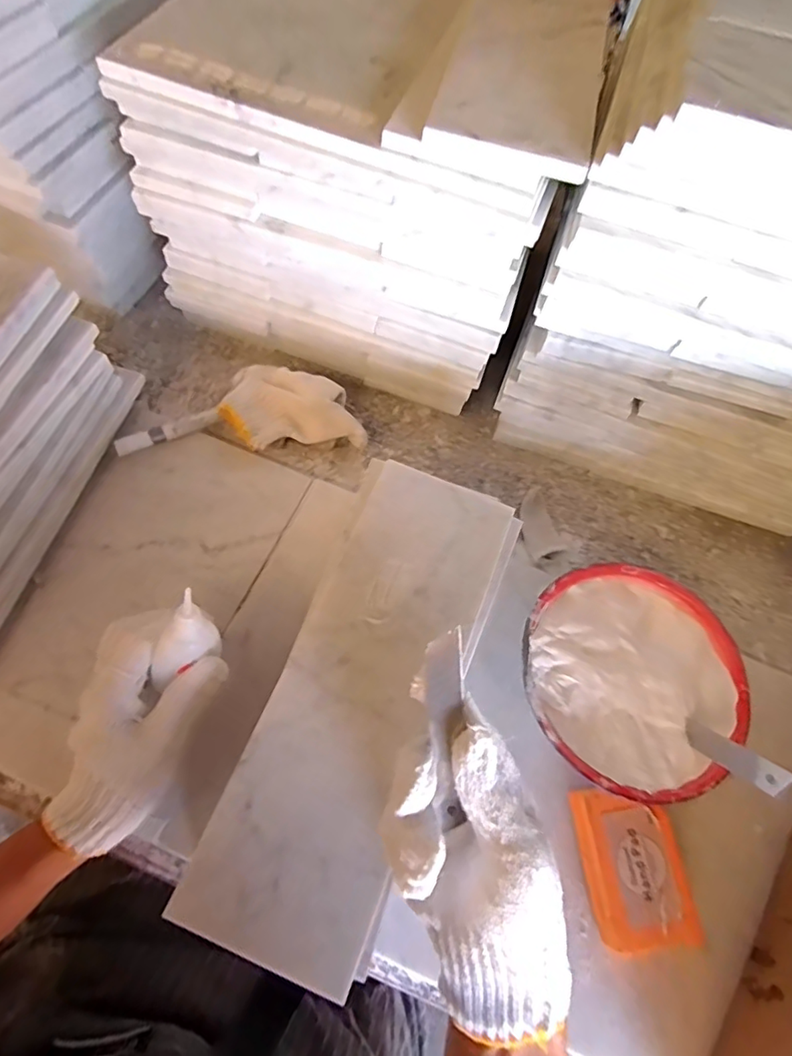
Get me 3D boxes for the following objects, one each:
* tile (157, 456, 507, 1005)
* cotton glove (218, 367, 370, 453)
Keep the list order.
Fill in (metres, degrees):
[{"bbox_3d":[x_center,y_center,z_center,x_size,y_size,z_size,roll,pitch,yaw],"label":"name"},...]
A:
[{"bbox_3d":[-0.016,0.094,0.335,0.100,0.010,0.299,21,65,7],"label":"tile"},{"bbox_3d":[-0.098,-0.118,0.508,0.130,0.037,0.091,-5,65,-6],"label":"cotton glove"}]

